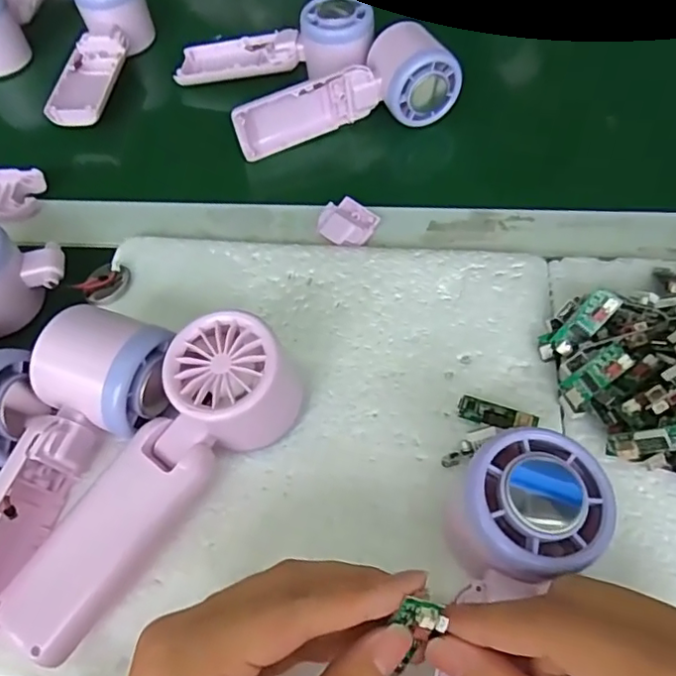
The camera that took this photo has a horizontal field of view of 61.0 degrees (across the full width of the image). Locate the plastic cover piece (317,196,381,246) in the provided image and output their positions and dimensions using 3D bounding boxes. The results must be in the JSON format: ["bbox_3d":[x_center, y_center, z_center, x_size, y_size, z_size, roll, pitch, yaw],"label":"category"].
[{"bbox_3d":[0.006,-0.076,0.377,0.037,0.008,0.034,33,66,21],"label":"plastic cover piece"}]

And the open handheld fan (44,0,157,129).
[{"bbox_3d":[-0.200,-0.240,0.478,0.047,0.058,0.160,4,59,6],"label":"open handheld fan"}]

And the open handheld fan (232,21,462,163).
[{"bbox_3d":[0.004,-0.187,0.424,0.163,0.063,0.047,-11,59,-3],"label":"open handheld fan"}]

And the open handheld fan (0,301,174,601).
[{"bbox_3d":[-0.136,0.061,0.261,0.058,0.059,0.162,20,77,15],"label":"open handheld fan"}]

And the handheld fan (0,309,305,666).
[{"bbox_3d":[-0.084,0.060,0.260,0.050,0.059,0.161,36,67,22],"label":"handheld fan"}]

